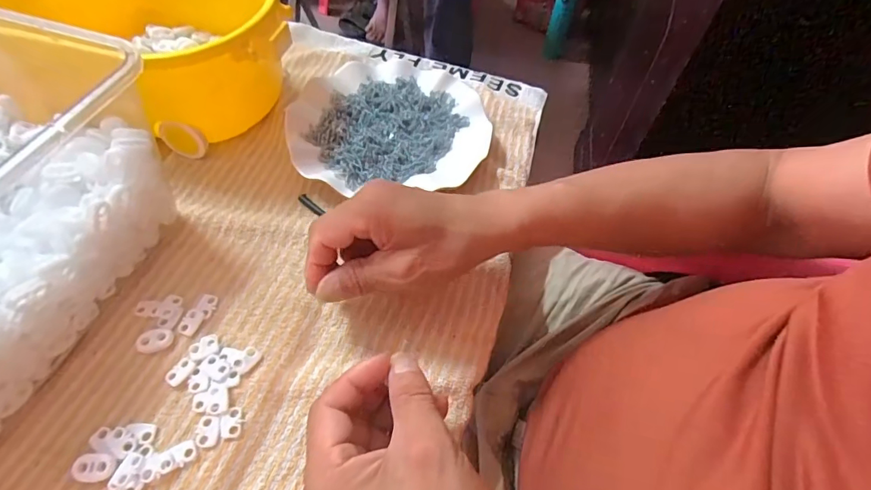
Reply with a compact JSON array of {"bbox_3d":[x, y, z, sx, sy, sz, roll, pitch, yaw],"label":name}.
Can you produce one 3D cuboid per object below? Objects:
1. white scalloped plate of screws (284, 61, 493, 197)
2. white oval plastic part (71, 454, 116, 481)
[{"bbox_3d":[-0.044,-0.117,0.435,0.179,0.024,0.158,-8,56,-11],"label":"white scalloped plate of screws"},{"bbox_3d":[-0.196,0.128,0.264,0.021,0.004,0.014,12,55,-8],"label":"white oval plastic part"}]

